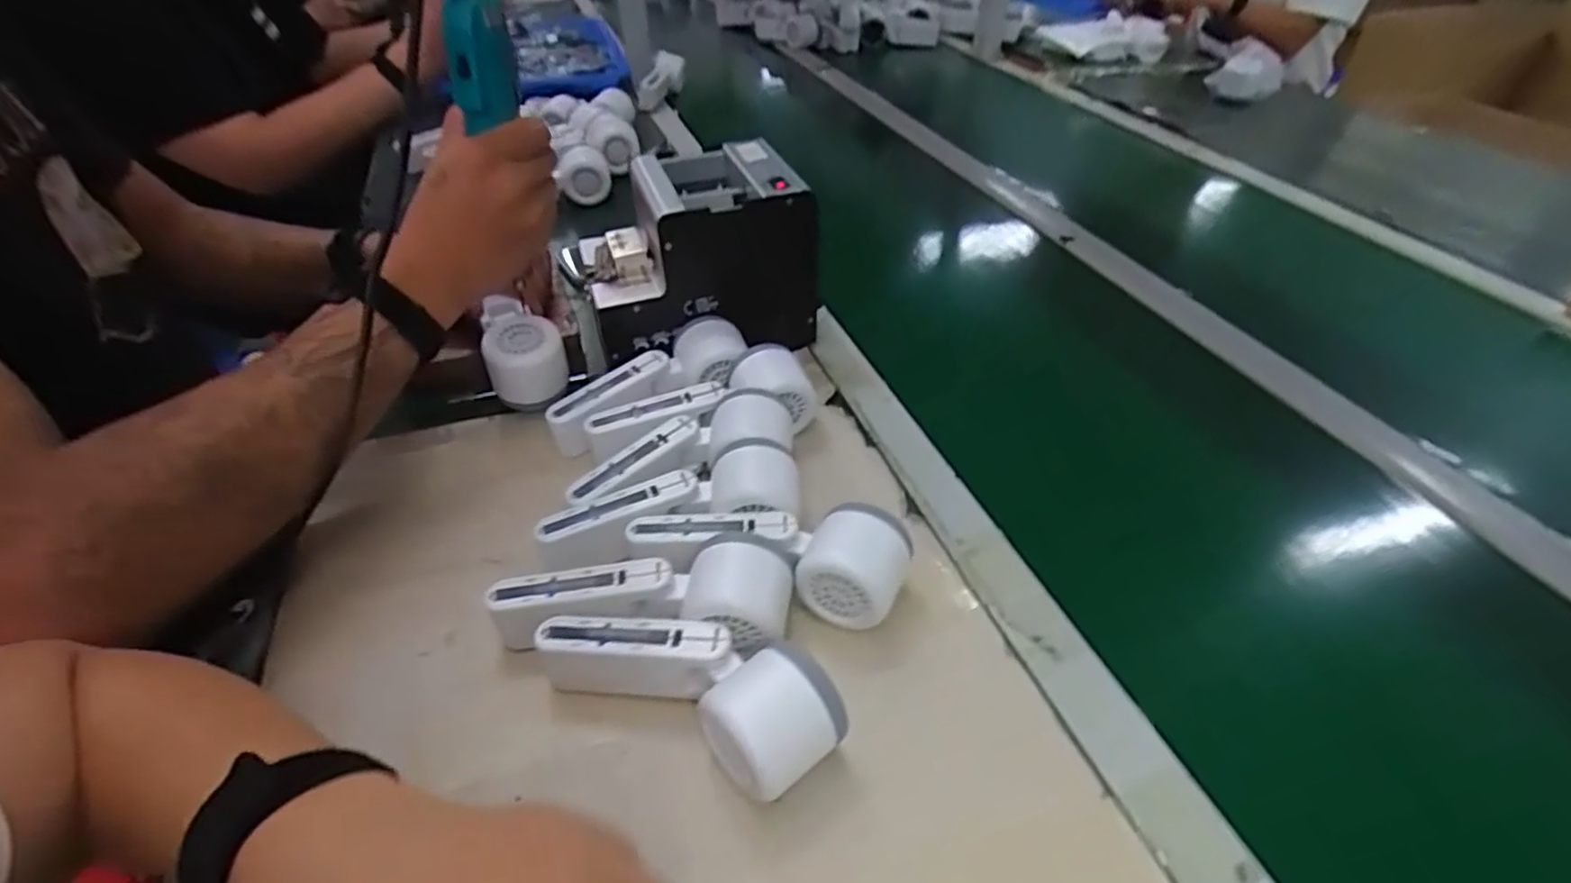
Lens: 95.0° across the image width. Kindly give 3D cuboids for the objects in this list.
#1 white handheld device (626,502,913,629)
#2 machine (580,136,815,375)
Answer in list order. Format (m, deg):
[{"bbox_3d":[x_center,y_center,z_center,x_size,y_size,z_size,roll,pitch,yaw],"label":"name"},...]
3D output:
[{"bbox_3d":[-0.011,0.069,0.443,0.166,0.052,0.060,10,42,12],"label":"white handheld device"},{"bbox_3d":[-0.075,-0.161,0.602,0.179,0.117,0.139,-10,42,-10],"label":"machine"}]

